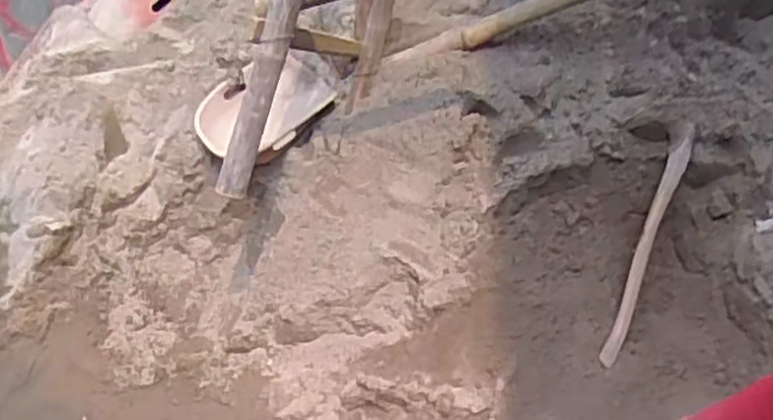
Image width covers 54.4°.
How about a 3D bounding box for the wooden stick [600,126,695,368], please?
[{"bbox_3d":[0.658,0.084,1.884,0.043,0.038,0.650,20,75,19],"label":"wooden stick"}]

